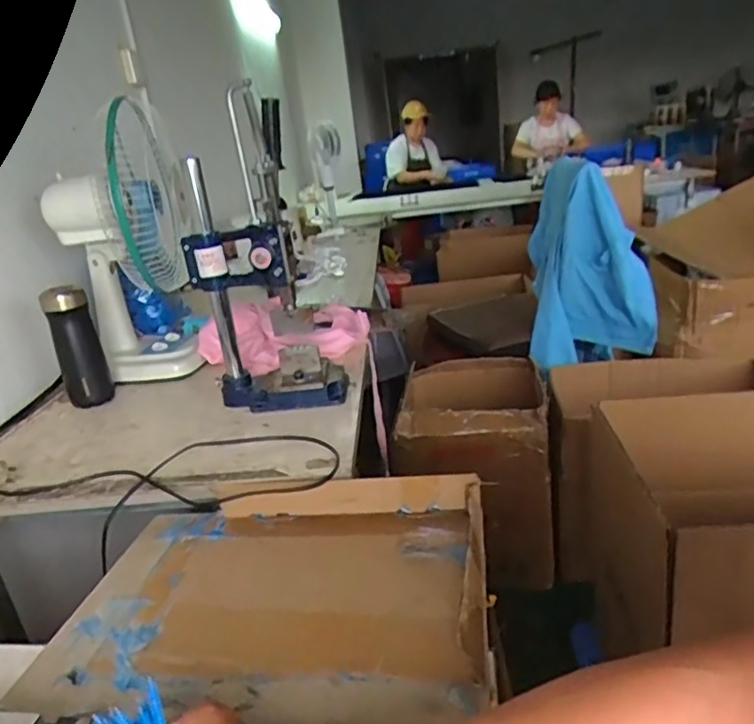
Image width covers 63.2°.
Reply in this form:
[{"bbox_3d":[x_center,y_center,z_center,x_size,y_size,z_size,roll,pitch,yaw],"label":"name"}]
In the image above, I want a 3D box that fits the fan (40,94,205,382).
[{"bbox_3d":[-0.469,-0.212,1.150,0.253,0.451,0.317,-13,21,-16],"label":"fan"}]

